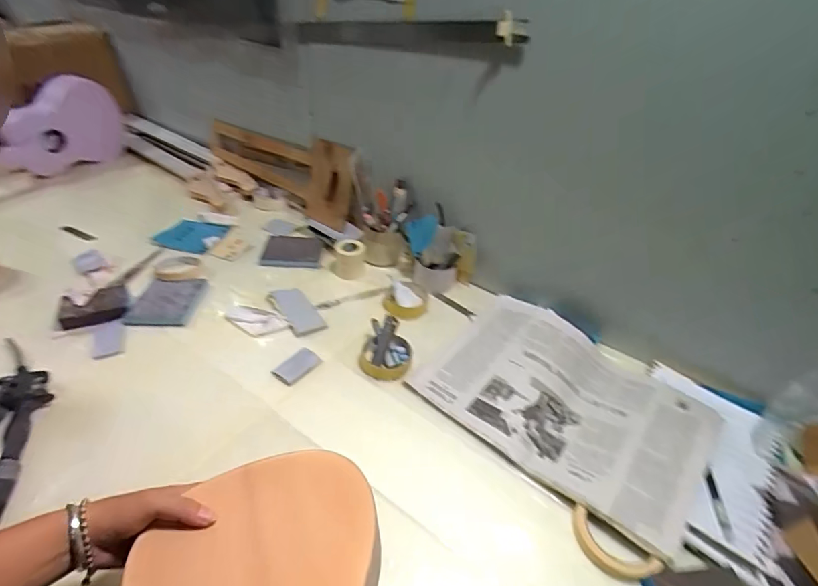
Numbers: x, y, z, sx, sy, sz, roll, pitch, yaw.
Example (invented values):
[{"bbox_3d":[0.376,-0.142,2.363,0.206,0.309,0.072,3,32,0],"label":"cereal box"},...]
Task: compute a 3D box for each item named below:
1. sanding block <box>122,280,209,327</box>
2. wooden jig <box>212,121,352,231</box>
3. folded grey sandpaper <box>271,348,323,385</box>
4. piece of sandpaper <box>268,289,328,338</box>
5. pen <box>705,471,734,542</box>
[{"bbox_3d":[-0.422,0.013,0.806,0.110,0.015,0.125,3,37,-2],"label":"sanding block"},{"bbox_3d":[-0.327,-0.324,1.125,0.541,0.172,0.057,30,44,29],"label":"wooden jig"},{"bbox_3d":[-0.172,0.114,0.709,0.040,0.010,0.070,25,42,24],"label":"folded grey sandpaper"},{"bbox_3d":[-0.194,0.031,0.802,0.061,0.007,0.128,-22,45,-30],"label":"piece of sandpaper"},{"bbox_3d":[0.372,0.253,0.550,0.012,0.005,0.085,9,38,6],"label":"pen"}]

